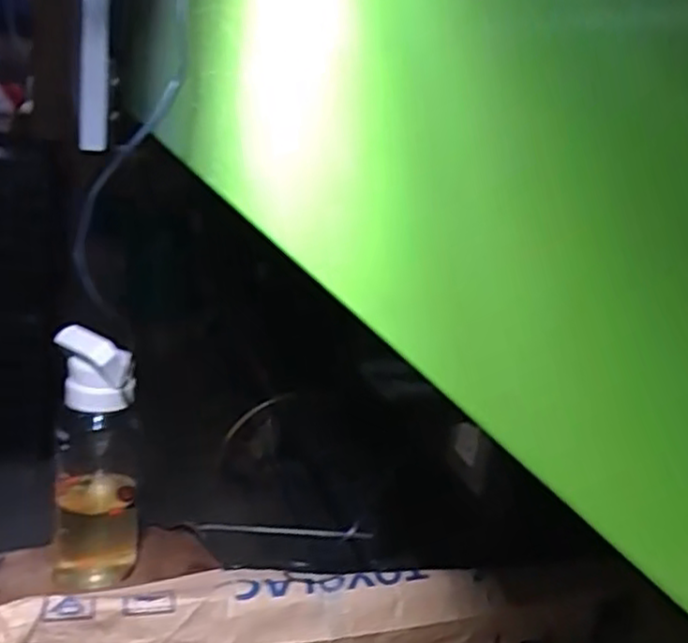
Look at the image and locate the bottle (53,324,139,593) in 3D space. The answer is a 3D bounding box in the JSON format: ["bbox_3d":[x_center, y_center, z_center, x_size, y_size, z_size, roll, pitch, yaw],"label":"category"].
[{"bbox_3d":[-0.272,0.153,0.778,0.084,0.300,0.082,1,20,-17],"label":"bottle"}]

